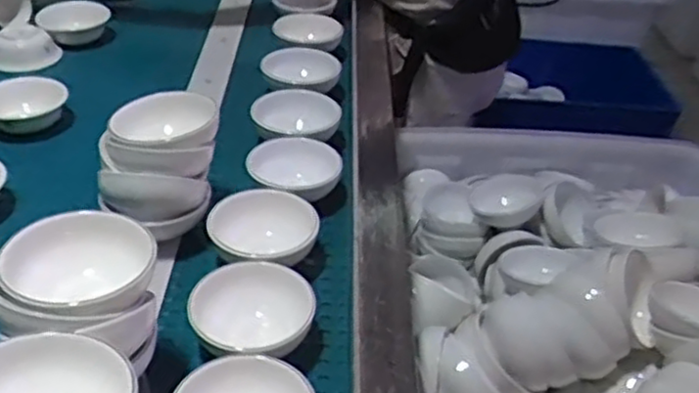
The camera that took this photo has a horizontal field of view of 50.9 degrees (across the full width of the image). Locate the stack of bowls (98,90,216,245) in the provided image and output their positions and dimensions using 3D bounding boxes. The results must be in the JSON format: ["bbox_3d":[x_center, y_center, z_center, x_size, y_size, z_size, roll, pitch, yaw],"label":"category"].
[{"bbox_3d":[-0.208,-0.037,0.807,0.117,0.126,0.096,1,26,-7],"label":"stack of bowls"}]

